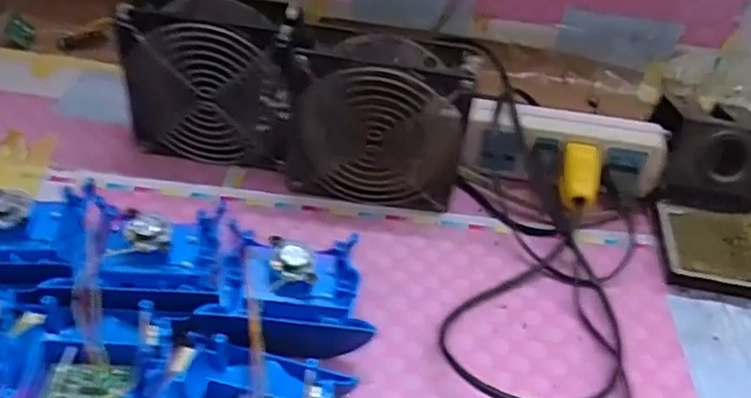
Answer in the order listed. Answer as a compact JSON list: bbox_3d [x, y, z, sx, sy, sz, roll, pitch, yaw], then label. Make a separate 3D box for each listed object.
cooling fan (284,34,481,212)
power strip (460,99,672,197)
[{"bbox_3d":[0.001,-0.050,0.492,0.121,0.117,0.041,7,41,0],"label":"cooling fan"},{"bbox_3d":[0.138,-0.031,0.527,0.144,0.062,0.047,6,41,-1],"label":"power strip"}]

